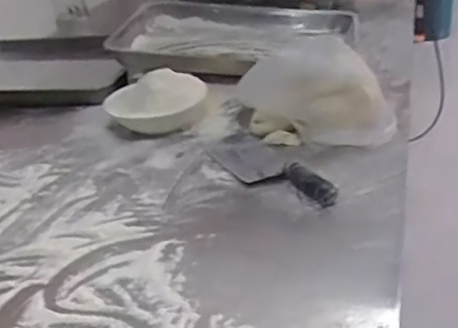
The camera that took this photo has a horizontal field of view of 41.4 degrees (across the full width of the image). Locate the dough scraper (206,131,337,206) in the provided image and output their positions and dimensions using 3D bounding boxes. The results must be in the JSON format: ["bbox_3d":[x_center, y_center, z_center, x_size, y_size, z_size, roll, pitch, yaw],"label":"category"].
[{"bbox_3d":[0.054,0.003,0.818,0.073,0.036,0.238,-26,35,-29],"label":"dough scraper"}]

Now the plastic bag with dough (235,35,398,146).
[{"bbox_3d":[0.108,-0.107,0.861,0.237,0.128,0.096,9,34,26],"label":"plastic bag with dough"}]

